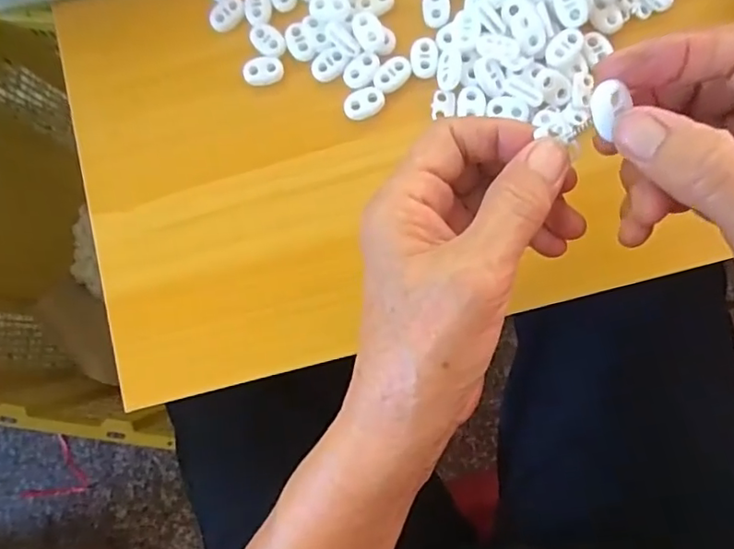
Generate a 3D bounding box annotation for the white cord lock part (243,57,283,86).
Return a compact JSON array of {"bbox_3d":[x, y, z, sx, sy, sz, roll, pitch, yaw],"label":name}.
[{"bbox_3d":[-0.058,-0.115,0.316,0.022,0.004,0.016,-11,81,3],"label":"white cord lock part"}]

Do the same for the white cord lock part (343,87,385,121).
[{"bbox_3d":[-0.002,-0.095,0.310,0.023,0.004,0.016,-22,81,1],"label":"white cord lock part"}]

